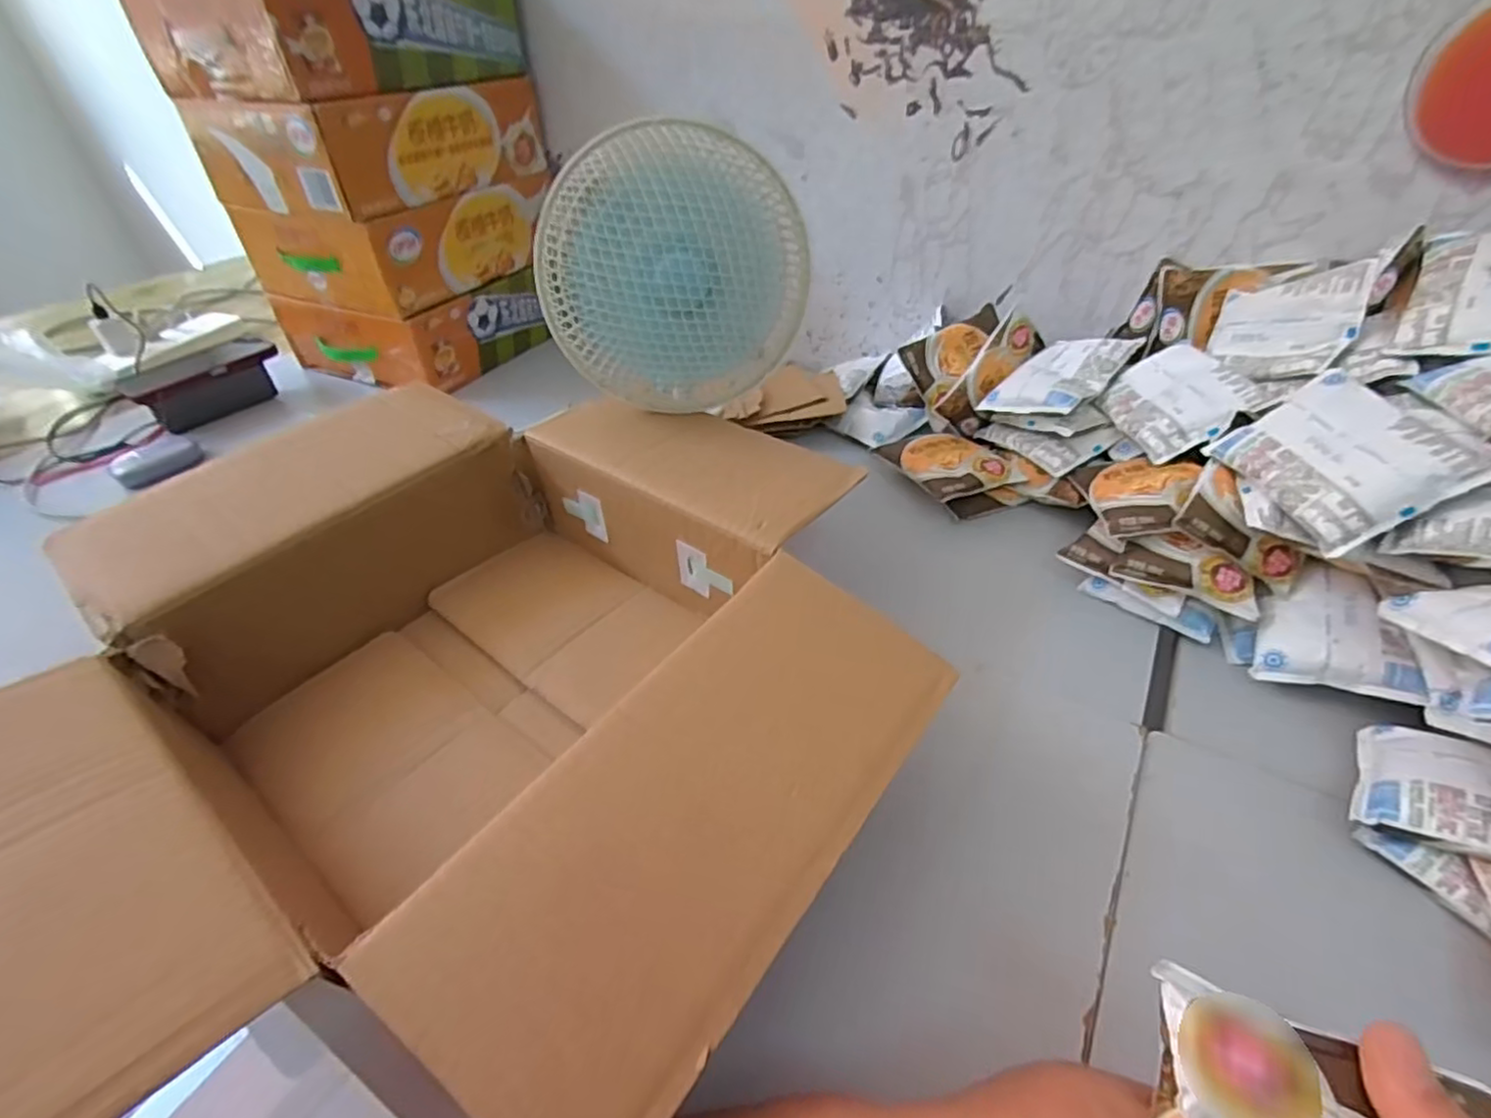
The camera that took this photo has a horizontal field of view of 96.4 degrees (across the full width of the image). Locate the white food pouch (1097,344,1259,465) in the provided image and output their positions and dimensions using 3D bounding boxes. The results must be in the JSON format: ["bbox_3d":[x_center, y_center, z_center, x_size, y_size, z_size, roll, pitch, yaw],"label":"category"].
[{"bbox_3d":[0.373,-0.141,0.582,0.093,0.020,0.127,-28,36,24],"label":"white food pouch"}]

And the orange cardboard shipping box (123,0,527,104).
[{"bbox_3d":[-0.468,-0.624,0.772,0.246,0.114,0.321,23,47,25],"label":"orange cardboard shipping box"}]

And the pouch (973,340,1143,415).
[{"bbox_3d":[0.302,-0.179,0.645,0.115,0.019,0.095,-43,41,-17],"label":"pouch"}]

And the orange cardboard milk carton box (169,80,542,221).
[{"bbox_3d":[-0.457,-0.533,0.843,0.254,0.103,0.319,23,47,25],"label":"orange cardboard milk carton box"}]

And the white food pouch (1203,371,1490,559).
[{"bbox_3d":[0.403,-0.074,0.452,0.102,0.022,0.124,-33,40,22],"label":"white food pouch"}]

